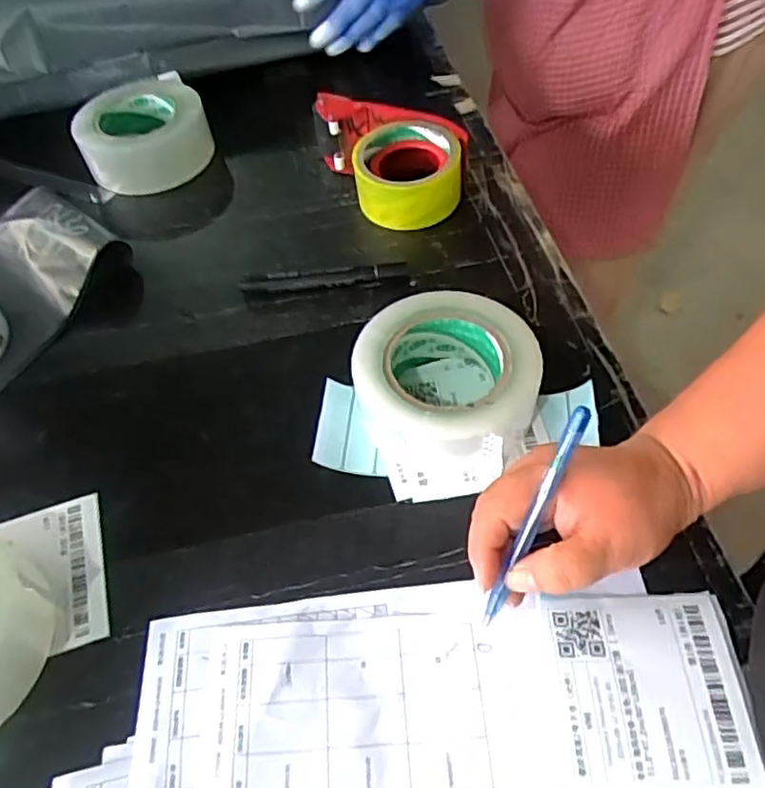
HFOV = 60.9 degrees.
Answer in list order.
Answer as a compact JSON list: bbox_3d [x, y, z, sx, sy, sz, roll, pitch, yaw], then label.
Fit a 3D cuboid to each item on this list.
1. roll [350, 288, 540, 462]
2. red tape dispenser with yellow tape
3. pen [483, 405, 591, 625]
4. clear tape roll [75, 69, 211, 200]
[{"bbox_3d":[0.044,-0.010,0.450,0.116,0.051,0.118,-2,54,3],"label":"roll"},{"bbox_3d":[0.007,-0.219,0.597,0.099,0.057,0.159,-30,58,-17],"label":"red tape dispenser with yellow tape"},{"bbox_3d":[0.077,0.063,0.329,0.008,0.126,0.005,27,20,21],"label":"pen"},{"bbox_3d":[-0.237,-0.261,0.651,0.128,0.049,0.124,-22,56,-11],"label":"clear tape roll"}]

